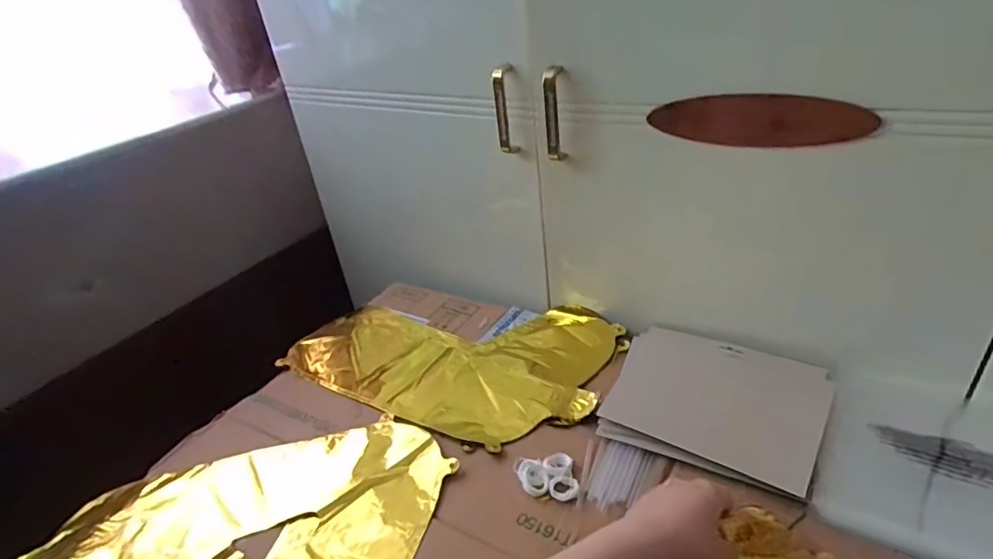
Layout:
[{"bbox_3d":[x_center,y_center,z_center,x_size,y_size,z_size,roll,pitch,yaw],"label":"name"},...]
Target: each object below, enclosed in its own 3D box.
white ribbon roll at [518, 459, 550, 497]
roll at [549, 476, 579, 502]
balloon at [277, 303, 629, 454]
[{"bbox_3d":[0.034,0.184,0.516,0.026,0.008,0.042,-15,32,-13],"label":"white ribbon roll"},{"bbox_3d":[0.062,0.191,0.502,0.027,0.008,0.021,-6,31,1],"label":"roll"},{"bbox_3d":[-0.059,0.089,0.701,0.392,0.019,0.247,11,36,28],"label":"balloon"}]

